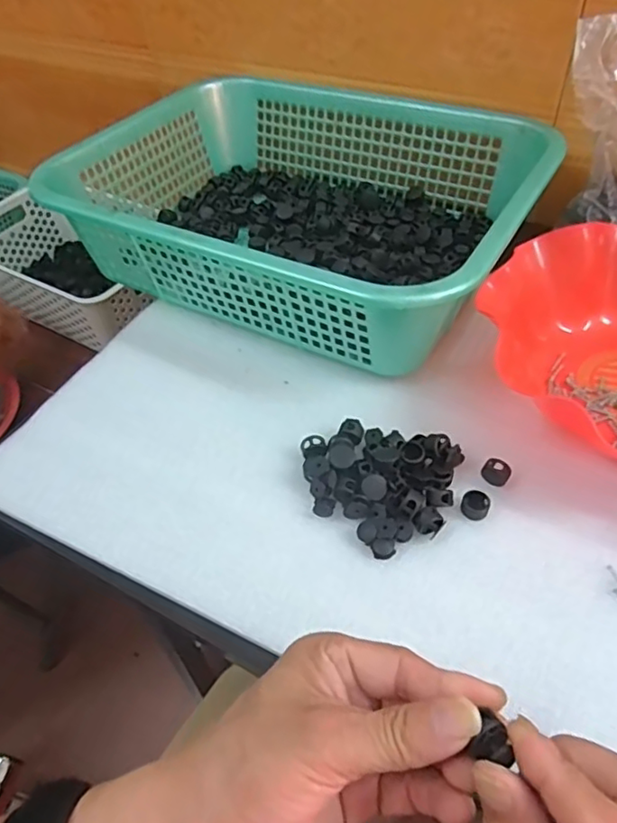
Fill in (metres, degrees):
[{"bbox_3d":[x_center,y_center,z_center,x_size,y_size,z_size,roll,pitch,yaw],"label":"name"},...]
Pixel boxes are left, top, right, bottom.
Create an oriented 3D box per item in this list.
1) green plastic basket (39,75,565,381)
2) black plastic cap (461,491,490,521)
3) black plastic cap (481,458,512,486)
[{"bbox_3d":[-0.006,-0.192,0.528,0.386,0.094,0.296,22,56,21],"label":"green plastic basket"},{"bbox_3d":[0.104,0.059,0.373,0.017,0.008,0.017,-2,51,3],"label":"black plastic cap"},{"bbox_3d":[0.121,0.040,0.384,0.017,0.015,0.013,24,56,22],"label":"black plastic cap"}]

